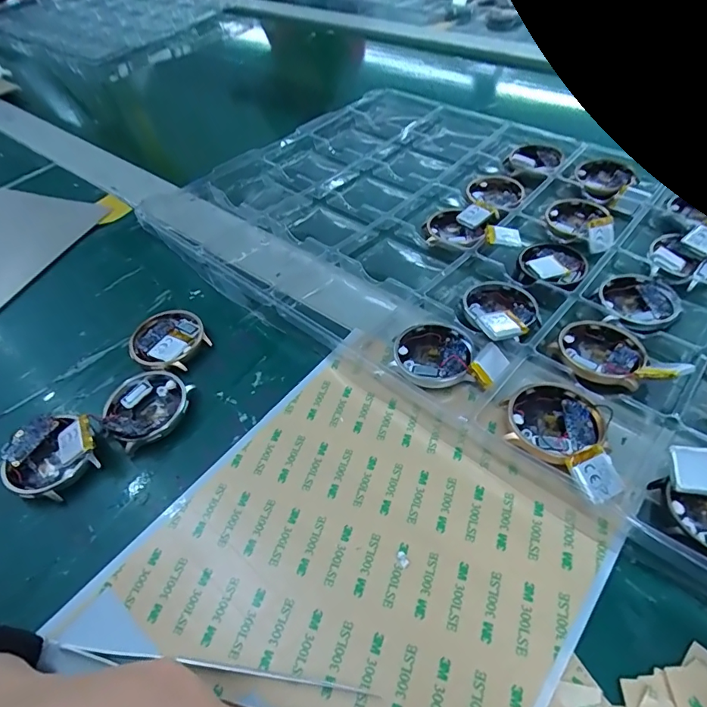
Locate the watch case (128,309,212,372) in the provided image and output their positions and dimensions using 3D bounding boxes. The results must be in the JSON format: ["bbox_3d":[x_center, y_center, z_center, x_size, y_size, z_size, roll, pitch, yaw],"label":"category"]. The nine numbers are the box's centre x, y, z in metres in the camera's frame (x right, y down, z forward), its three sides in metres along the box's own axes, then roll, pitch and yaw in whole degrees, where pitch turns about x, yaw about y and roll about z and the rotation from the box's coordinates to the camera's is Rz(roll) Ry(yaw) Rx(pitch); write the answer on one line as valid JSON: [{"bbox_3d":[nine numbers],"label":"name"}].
[{"bbox_3d":[-0.114,-0.008,0.283,0.044,0.011,0.041,23,54,23],"label":"watch case"}]

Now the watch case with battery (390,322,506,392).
[{"bbox_3d":[0.052,0.002,0.255,0.057,0.015,0.043,24,54,23],"label":"watch case with battery"}]

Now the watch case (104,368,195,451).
[{"bbox_3d":[-0.113,0.029,0.252,0.041,0.012,0.044,30,57,27],"label":"watch case"}]

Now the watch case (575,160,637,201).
[{"bbox_3d":[0.204,-0.140,0.371,0.041,0.011,0.045,-7,48,-3],"label":"watch case"}]

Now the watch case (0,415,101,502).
[{"bbox_3d":[-0.156,0.052,0.234,0.045,0.022,0.041,18,52,19],"label":"watch case"}]

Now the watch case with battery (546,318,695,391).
[{"bbox_3d":[0.141,-0.001,0.245,0.044,0.022,0.059,-31,53,-22],"label":"watch case with battery"}]

